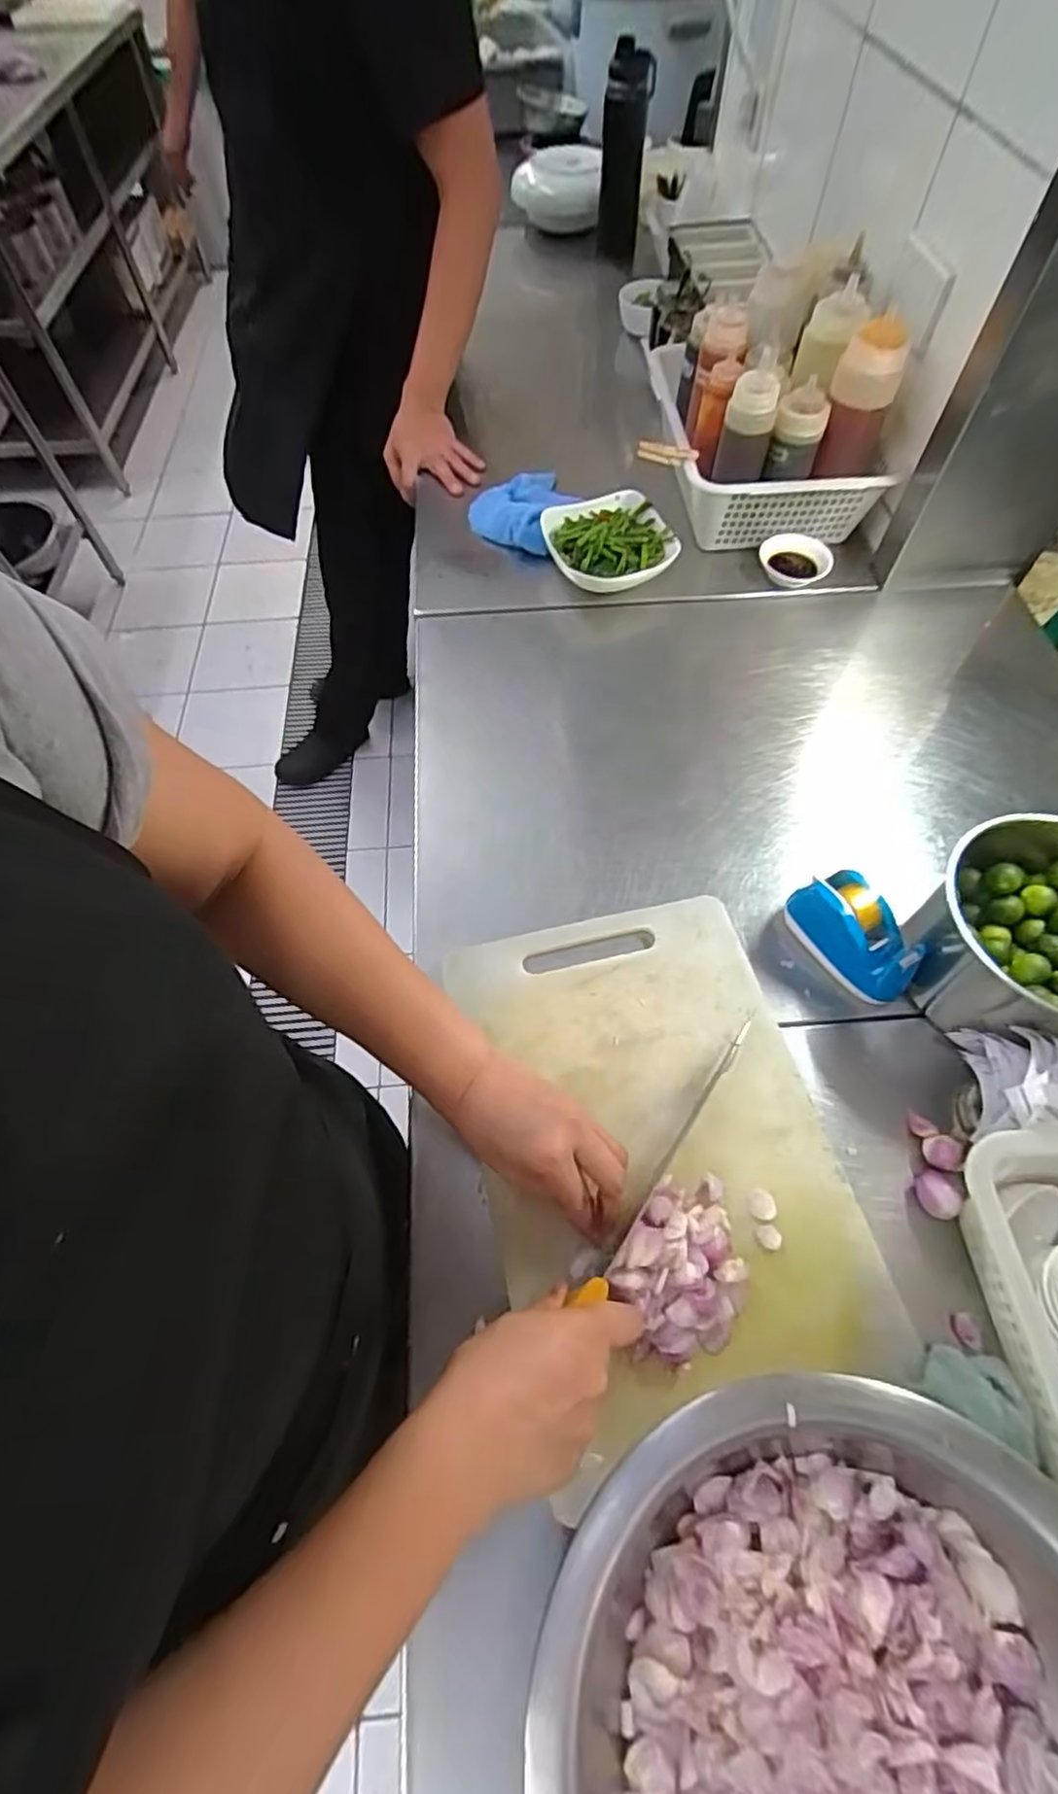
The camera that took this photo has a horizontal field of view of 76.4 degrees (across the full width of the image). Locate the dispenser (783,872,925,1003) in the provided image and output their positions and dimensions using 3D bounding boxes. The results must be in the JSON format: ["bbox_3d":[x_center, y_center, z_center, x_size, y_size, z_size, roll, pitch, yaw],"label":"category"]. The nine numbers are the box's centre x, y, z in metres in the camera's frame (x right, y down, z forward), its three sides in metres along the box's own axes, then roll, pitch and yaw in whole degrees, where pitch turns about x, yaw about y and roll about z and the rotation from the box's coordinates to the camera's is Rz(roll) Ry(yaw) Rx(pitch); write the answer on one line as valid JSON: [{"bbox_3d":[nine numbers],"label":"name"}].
[{"bbox_3d":[0.275,0.034,0.570,0.049,0.064,0.108,-27,61,-14],"label":"dispenser"}]

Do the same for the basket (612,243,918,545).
[{"bbox_3d":[0.314,-0.604,0.820,0.257,0.213,0.286,-1,61,1],"label":"basket"}]

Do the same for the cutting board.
[{"bbox_3d":[0.096,0.180,0.516,0.258,0.026,0.369,-12,59,-5],"label":"cutting board"}]

